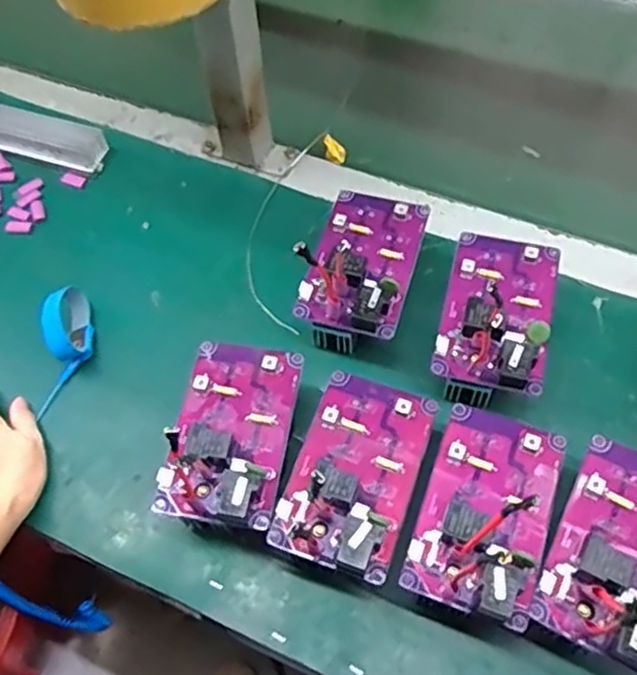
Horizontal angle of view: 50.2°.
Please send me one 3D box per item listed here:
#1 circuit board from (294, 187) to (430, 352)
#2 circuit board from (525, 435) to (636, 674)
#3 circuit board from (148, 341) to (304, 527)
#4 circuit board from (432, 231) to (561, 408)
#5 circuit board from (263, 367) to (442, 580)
[{"bbox_3d":[0.037,-0.060,0.588,0.090,0.075,0.139,13,61,11],"label":"circuit board"},{"bbox_3d":[0.202,0.136,0.446,0.082,0.023,0.142,24,64,17],"label":"circuit board"},{"bbox_3d":[-0.065,0.066,0.502,0.082,0.037,0.137,7,60,8],"label":"circuit board"},{"bbox_3d":[0.145,-0.017,0.562,0.087,0.061,0.144,13,61,11],"label":"circuit board"},{"bbox_3d":[0.028,0.089,0.480,0.084,0.040,0.142,17,62,13],"label":"circuit board"}]

